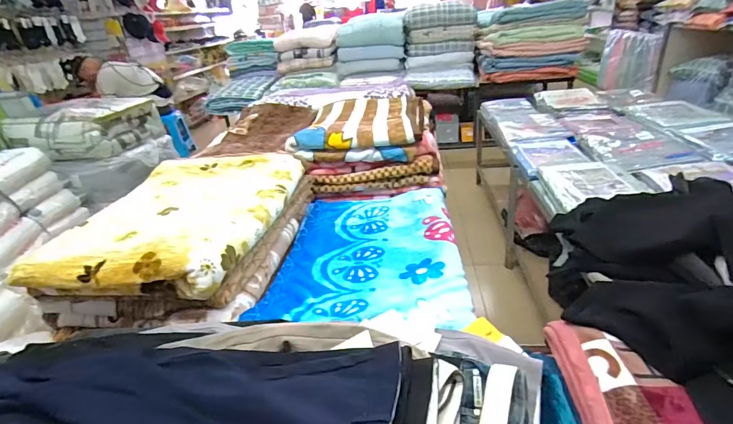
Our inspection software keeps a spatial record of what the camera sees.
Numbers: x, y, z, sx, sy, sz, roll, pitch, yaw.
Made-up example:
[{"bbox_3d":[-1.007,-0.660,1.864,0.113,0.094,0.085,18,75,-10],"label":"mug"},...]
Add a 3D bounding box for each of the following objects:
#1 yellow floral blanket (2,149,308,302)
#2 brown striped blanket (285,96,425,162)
[{"bbox_3d":[-0.487,-0.013,1.137,0.479,0.085,0.696,-2,27,9],"label":"yellow floral blanket"},{"bbox_3d":[-0.006,-0.401,1.749,0.488,0.100,0.766,-2,27,8],"label":"brown striped blanket"}]

